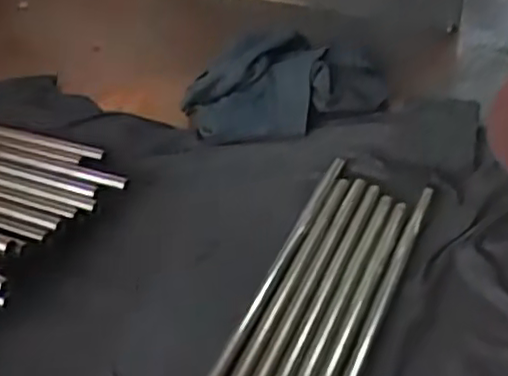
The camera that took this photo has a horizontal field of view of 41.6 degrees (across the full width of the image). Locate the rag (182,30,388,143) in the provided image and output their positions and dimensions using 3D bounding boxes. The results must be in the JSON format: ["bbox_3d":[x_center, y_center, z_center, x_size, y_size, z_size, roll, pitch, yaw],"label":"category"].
[{"bbox_3d":[0.036,-0.108,0.680,0.206,0.058,0.112,-12,43,-15],"label":"rag"}]

